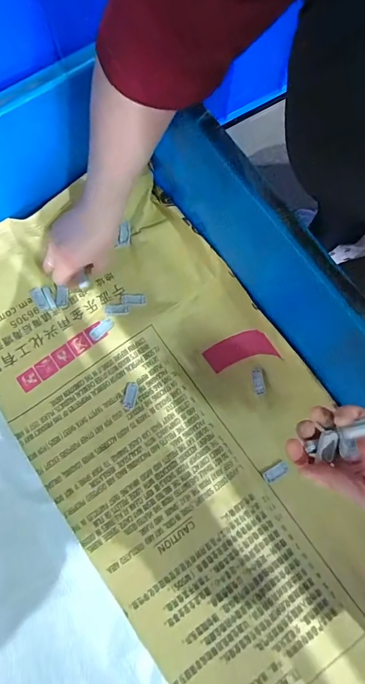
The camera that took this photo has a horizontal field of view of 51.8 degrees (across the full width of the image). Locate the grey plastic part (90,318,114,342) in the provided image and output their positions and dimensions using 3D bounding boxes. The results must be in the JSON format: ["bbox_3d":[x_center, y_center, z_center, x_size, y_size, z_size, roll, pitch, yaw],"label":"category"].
[{"bbox_3d":[-0.113,-0.018,0.525,0.037,0.006,0.015,-41,81,-9],"label":"grey plastic part"}]

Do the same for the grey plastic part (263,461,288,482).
[{"bbox_3d":[0.122,0.170,0.492,0.035,0.004,0.015,-28,80,-7],"label":"grey plastic part"}]

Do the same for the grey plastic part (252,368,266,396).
[{"bbox_3d":[0.104,0.054,0.514,0.016,0.011,0.036,-4,78,-2],"label":"grey plastic part"}]

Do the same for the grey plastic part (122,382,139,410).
[{"bbox_3d":[-0.071,0.073,0.511,0.018,0.004,0.036,12,77,1],"label":"grey plastic part"}]

